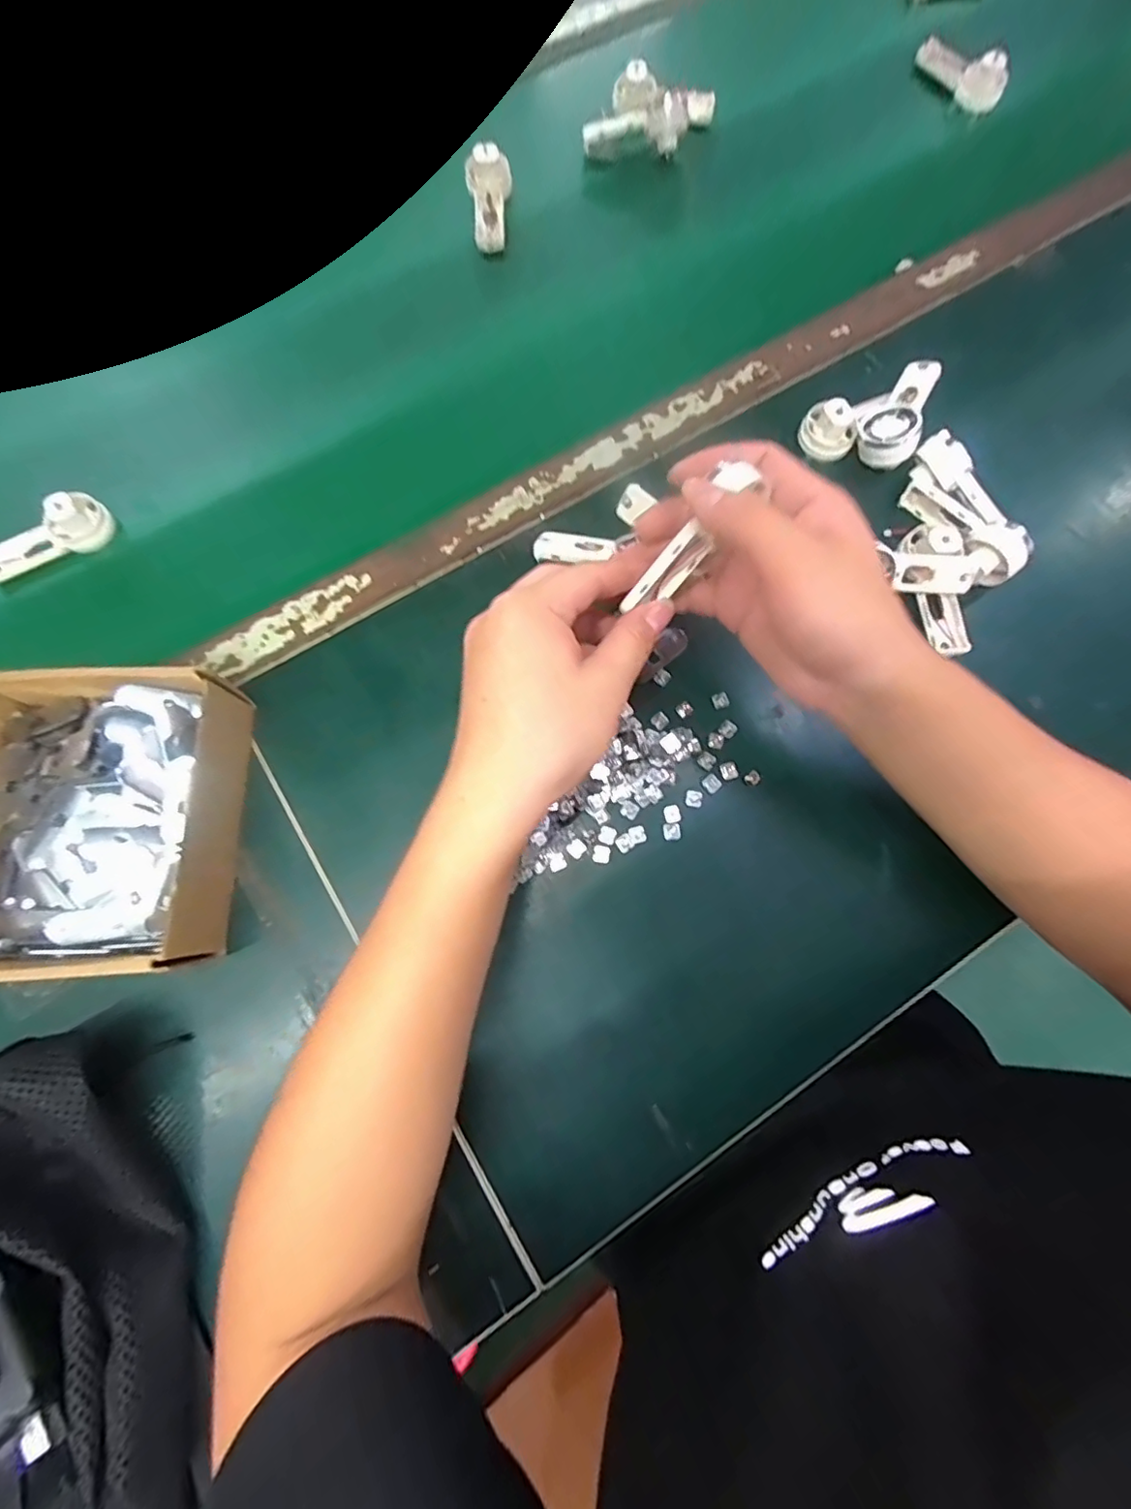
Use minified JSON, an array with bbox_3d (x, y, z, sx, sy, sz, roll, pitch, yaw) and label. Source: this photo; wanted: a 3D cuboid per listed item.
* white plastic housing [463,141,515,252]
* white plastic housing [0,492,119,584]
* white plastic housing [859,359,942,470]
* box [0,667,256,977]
[{"bbox_3d":[-0.064,-0.470,0.479,0.038,0.021,0.079,-2,91,-2],"label":"white plastic housing"},{"bbox_3d":[-0.375,-0.154,0.403,0.094,0.033,0.031,-26,79,-7],"label":"white plastic housing"},{"bbox_3d":[0.248,-0.251,0.417,0.038,0.038,0.086,33,79,6],"label":"white plastic housing"},{"bbox_3d":[-0.278,0.038,0.334,0.149,0.058,0.169,-1,77,-1],"label":"box"}]

